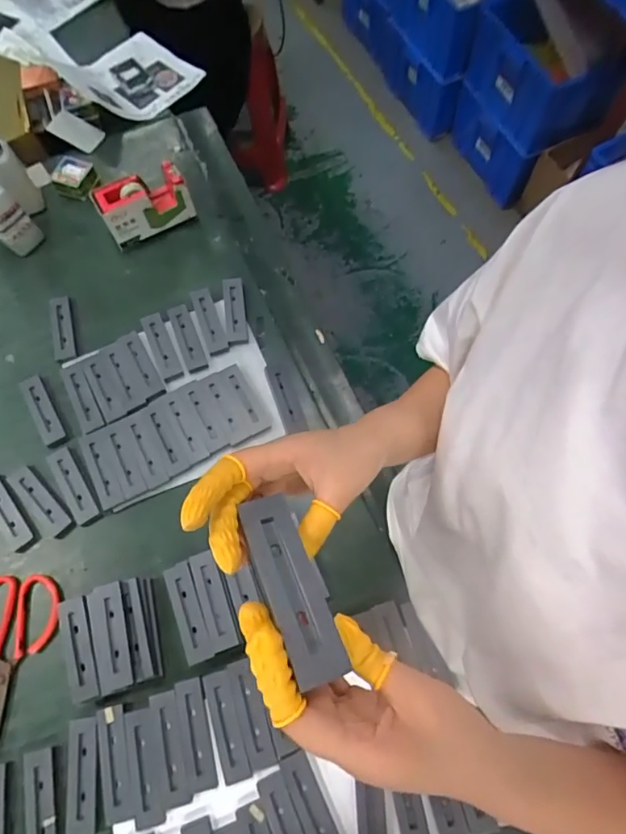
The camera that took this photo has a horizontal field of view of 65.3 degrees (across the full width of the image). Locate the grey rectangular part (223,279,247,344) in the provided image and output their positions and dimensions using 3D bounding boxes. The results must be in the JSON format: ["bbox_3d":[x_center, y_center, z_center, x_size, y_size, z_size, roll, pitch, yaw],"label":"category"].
[{"bbox_3d":[-0.116,-0.158,0.726,0.030,0.010,0.113,-8,69,-2],"label":"grey rectangular part"}]

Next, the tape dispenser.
[{"bbox_3d":[-0.262,-0.333,0.768,0.138,0.081,0.055,-28,71,-9],"label":"tape dispenser"}]

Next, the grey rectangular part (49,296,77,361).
[{"bbox_3d":[-0.374,-0.132,0.728,0.032,0.007,0.106,-15,70,-4],"label":"grey rectangular part"}]

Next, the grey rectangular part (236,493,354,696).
[{"bbox_3d":[-0.012,0.096,0.280,0.032,0.016,0.104,-22,58,-7],"label":"grey rectangular part"}]

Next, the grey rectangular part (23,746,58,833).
[{"bbox_3d":[-0.292,0.419,0.522,0.034,0.007,0.108,-15,70,-4],"label":"grey rectangular part"}]

